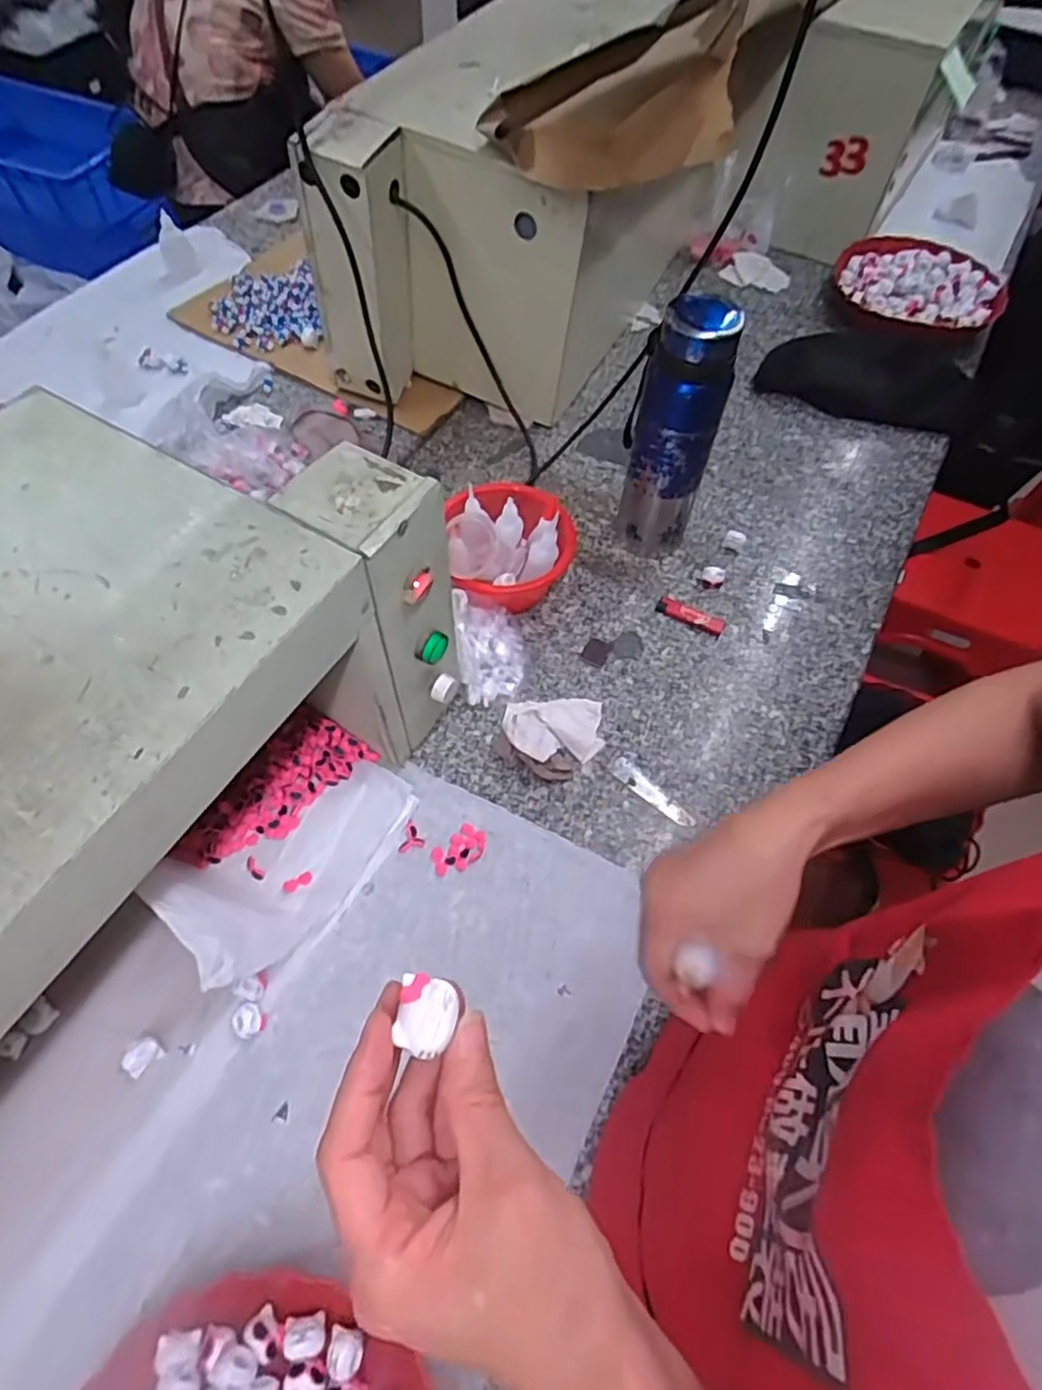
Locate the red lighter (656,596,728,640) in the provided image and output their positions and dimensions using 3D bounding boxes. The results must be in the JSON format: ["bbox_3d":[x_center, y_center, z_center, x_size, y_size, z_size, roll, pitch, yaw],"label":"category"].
[{"bbox_3d":[0.186,-0.088,0.770,0.075,0.012,0.025,22,61,10],"label":"red lighter"}]

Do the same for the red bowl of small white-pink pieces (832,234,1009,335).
[{"bbox_3d":[0.607,-0.620,1.059,0.228,0.056,0.207,-9,60,-8],"label":"red bowl of small white-pink pieces"}]

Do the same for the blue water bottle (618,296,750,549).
[{"bbox_3d":[0.152,-0.264,0.727,0.087,0.277,0.076,13,59,5],"label":"blue water bottle"}]

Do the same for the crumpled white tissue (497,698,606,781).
[{"bbox_3d":[0.033,0.039,0.682,0.104,0.028,0.087,-7,60,-7],"label":"crumpled white tissue"}]

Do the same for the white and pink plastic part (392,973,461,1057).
[{"bbox_3d":[-0.033,0.111,0.246,0.021,0.006,0.023,9,59,2],"label":"white and pink plastic part"}]

